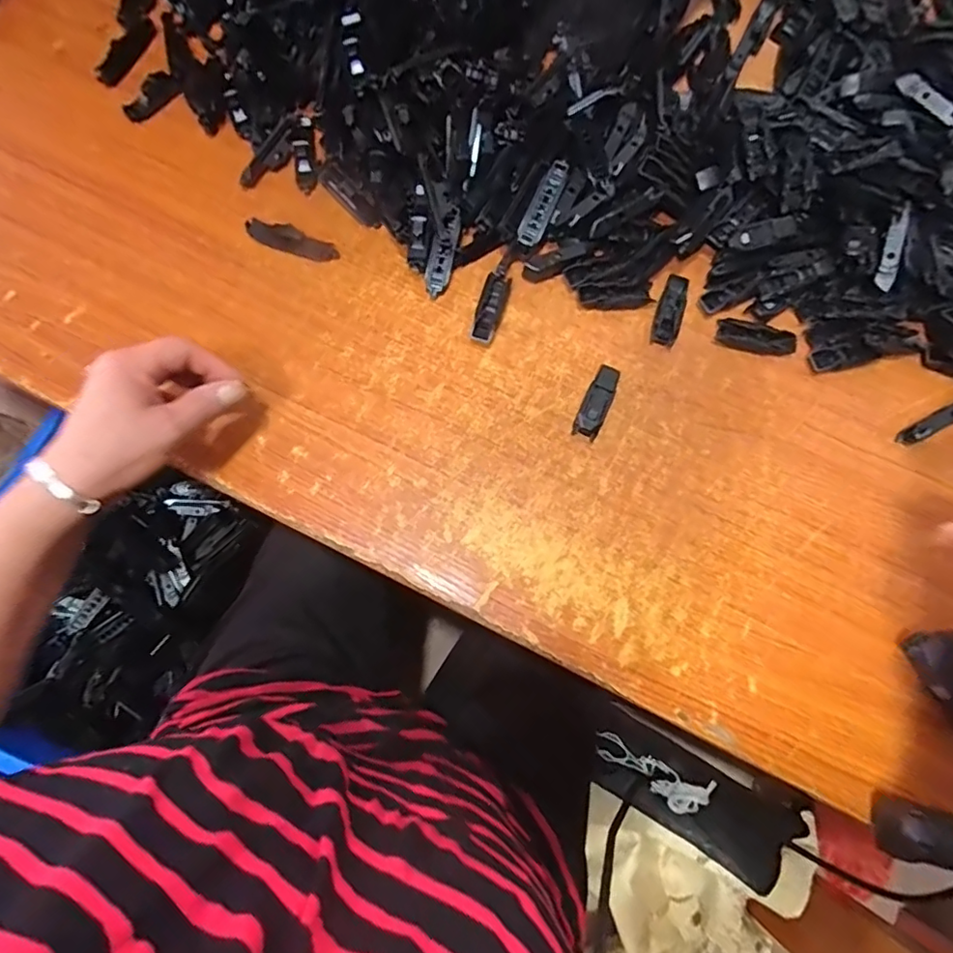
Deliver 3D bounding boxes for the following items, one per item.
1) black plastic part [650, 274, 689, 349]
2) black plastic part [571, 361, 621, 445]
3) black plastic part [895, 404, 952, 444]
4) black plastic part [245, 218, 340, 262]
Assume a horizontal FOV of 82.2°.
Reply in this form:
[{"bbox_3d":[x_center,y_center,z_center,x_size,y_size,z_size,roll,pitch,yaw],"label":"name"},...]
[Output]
[{"bbox_3d":[0.169,-0.144,0.474,0.023,0.008,0.065,20,76,3],"label":"black plastic part"},{"bbox_3d":[0.101,-0.063,0.449,0.022,0.016,0.065,24,76,4],"label":"black plastic part"},{"bbox_3d":[0.376,-0.044,0.445,0.062,0.019,0.016,-29,78,5],"label":"black plastic part"},{"bbox_3d":[-0.163,-0.206,0.479,0.080,0.019,0.020,17,75,3],"label":"black plastic part"}]

